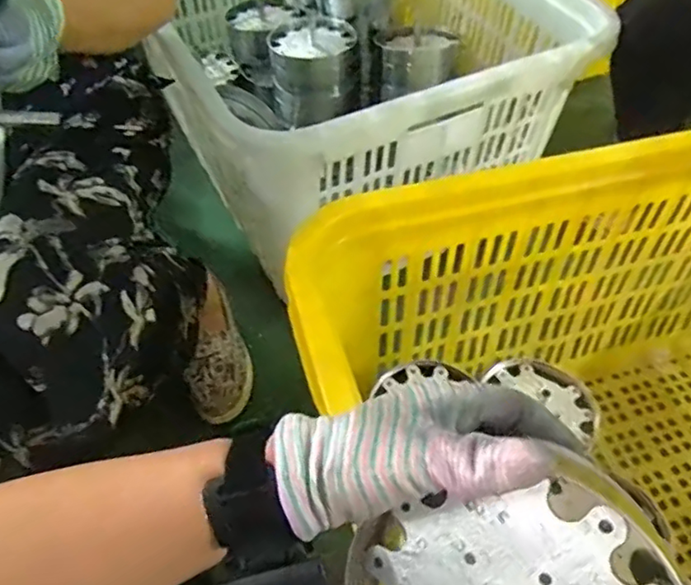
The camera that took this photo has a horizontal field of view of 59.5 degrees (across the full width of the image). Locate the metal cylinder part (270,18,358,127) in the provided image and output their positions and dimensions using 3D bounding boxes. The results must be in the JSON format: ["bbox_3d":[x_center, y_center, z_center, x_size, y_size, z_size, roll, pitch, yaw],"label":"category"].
[{"bbox_3d":[-0.062,-0.420,1.153,0.157,0.127,0.136,2,51,1],"label":"metal cylinder part"}]

